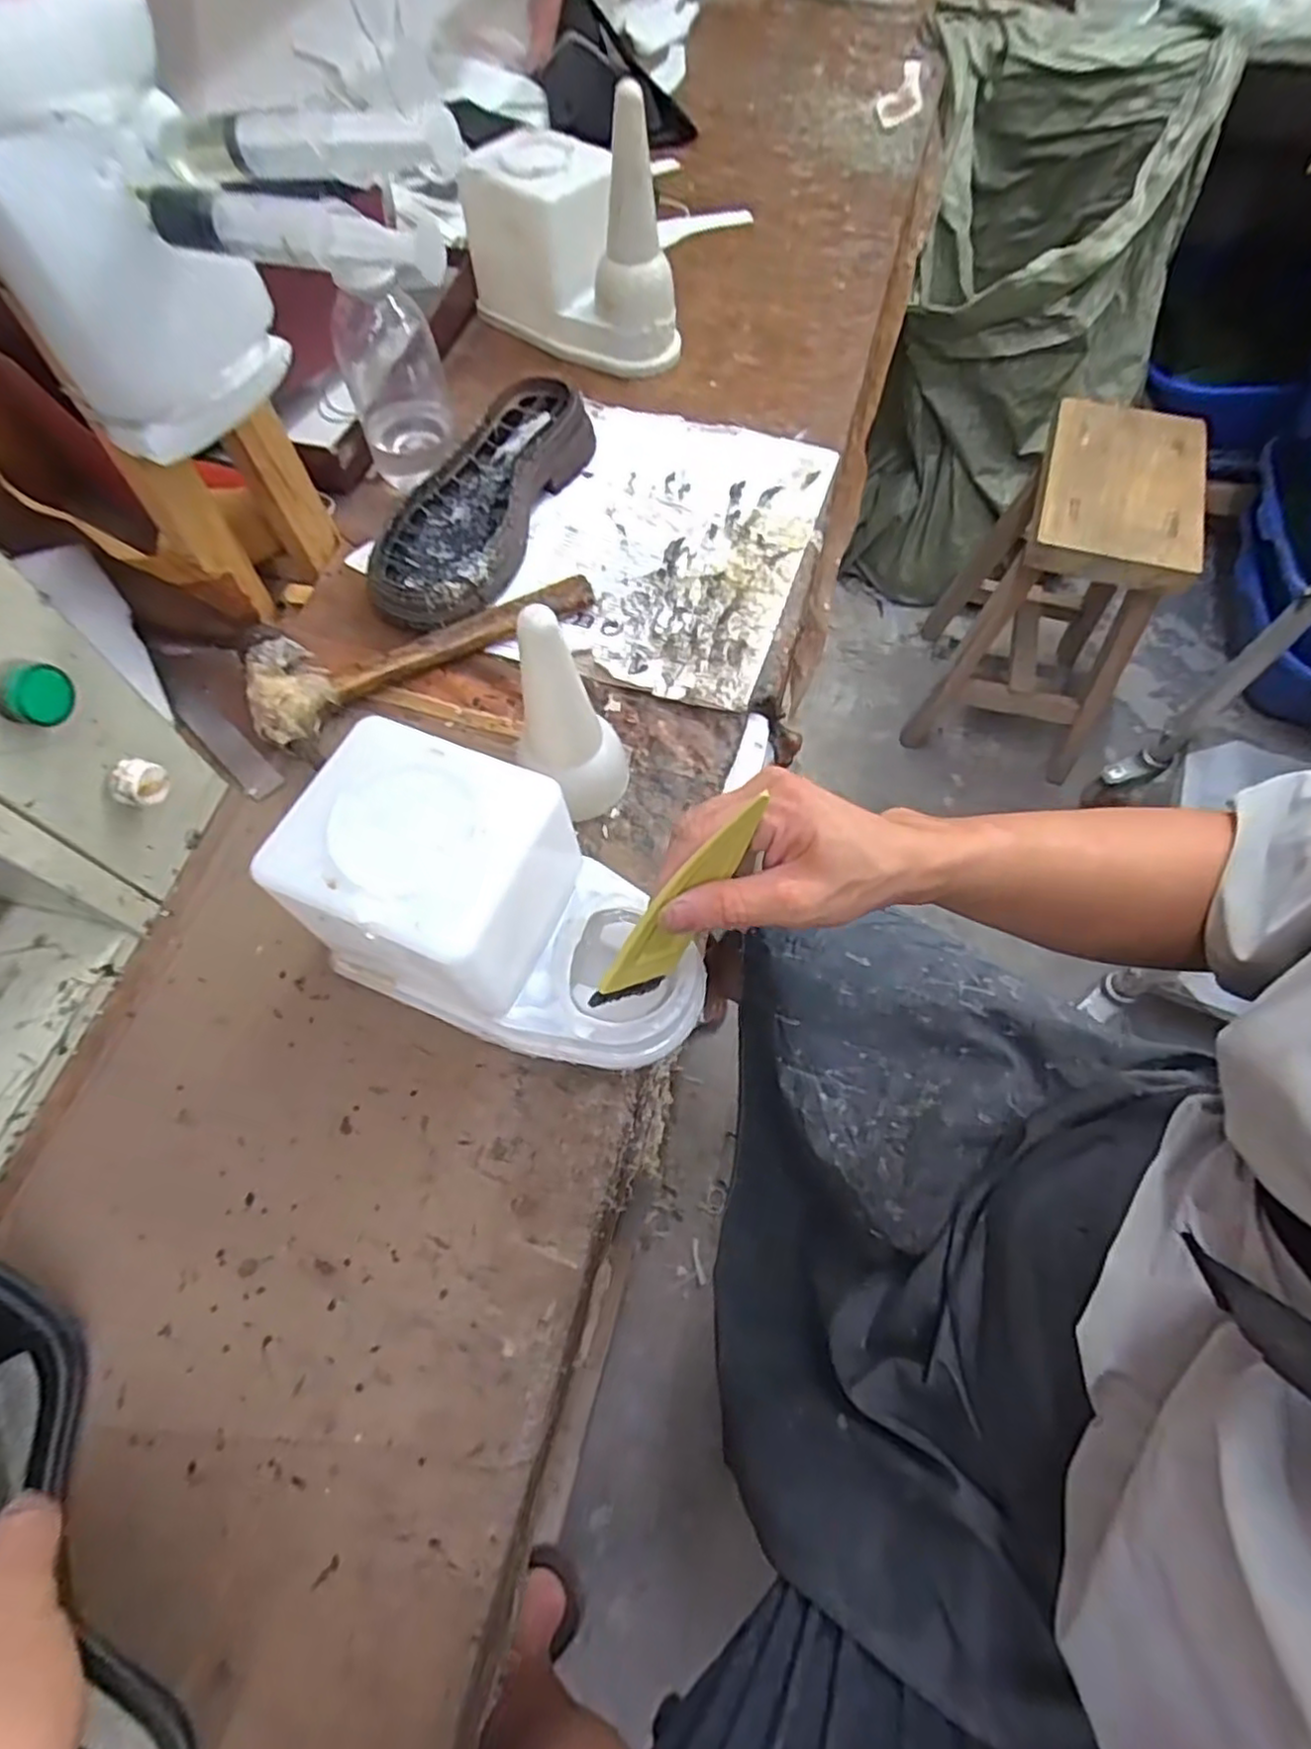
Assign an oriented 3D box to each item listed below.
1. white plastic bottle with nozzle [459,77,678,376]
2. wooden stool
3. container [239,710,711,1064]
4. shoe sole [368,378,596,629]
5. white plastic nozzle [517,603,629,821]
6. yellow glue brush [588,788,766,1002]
[{"bbox_3d":[-0.072,-0.554,0.612,0.097,0.160,0.200,-36,69,-17],"label":"white plastic bottle with nozzle"},{"bbox_3d":[0.629,-0.417,1.138,0.288,0.475,0.307,16,64,8],"label":"wooden stool"},{"bbox_3d":[-0.071,0.021,0.358,0.192,0.119,0.103,18,65,8],"label":"container"},{"bbox_3d":[-0.130,-0.286,0.548,0.094,0.037,0.251,18,65,8],"label":"shoe sole"},{"bbox_3d":[-0.045,-0.087,0.397,0.046,0.135,0.055,14,65,6],"label":"white plastic nozzle"},{"bbox_3d":[0.012,0.019,0.327,0.032,0.127,0.006,14,36,-31],"label":"yellow glue brush"}]

